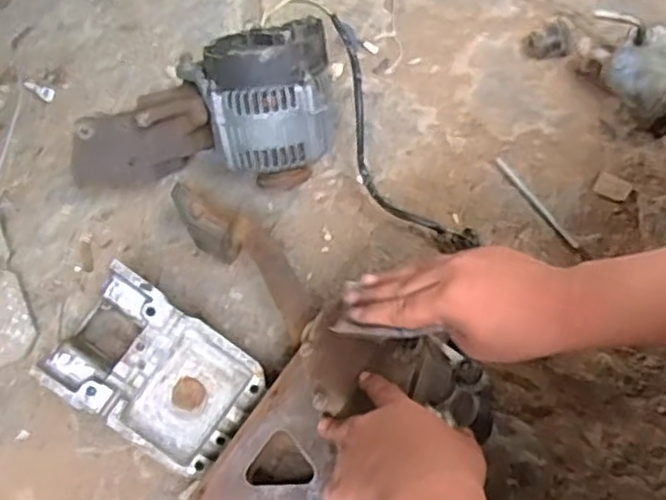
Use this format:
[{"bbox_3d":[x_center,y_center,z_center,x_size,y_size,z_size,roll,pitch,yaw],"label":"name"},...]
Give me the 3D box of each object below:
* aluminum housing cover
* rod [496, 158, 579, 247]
[{"bbox_3d":[-0.187,0.130,0.752,0.206,0.084,0.140,32,73,13],"label":"aluminum housing cover"},{"bbox_3d":[0.241,-0.058,0.847,0.011,0.011,0.142,-32,71,-10],"label":"rod"}]

